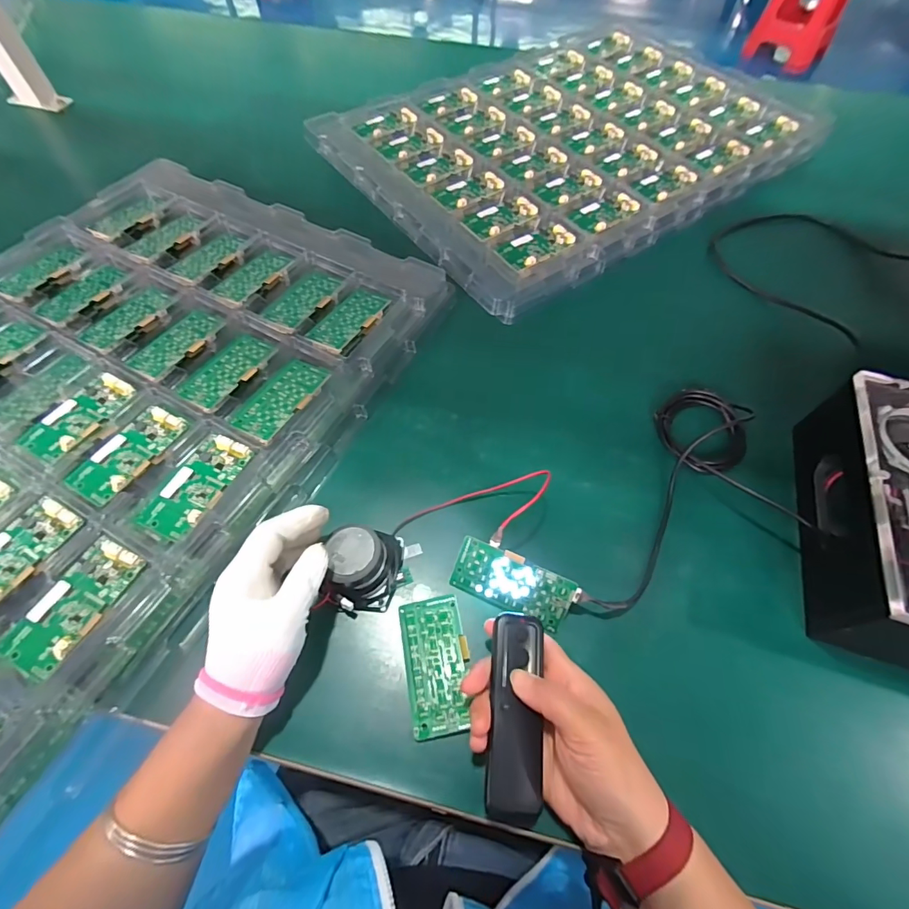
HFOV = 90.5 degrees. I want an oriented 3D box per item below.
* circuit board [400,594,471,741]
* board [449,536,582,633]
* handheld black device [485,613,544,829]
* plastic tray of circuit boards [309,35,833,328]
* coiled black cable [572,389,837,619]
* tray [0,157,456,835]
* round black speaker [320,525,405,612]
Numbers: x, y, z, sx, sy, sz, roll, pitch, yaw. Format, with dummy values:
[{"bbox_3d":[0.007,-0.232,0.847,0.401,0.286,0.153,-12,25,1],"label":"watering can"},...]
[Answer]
[{"bbox_3d":[-0.013,0.157,0.341,0.047,0.007,0.094,-8,61,-6],"label":"circuit board"},{"bbox_3d":[0.047,0.105,0.363,0.096,0.004,0.047,22,105,11],"label":"board"},{"bbox_3d":[0.041,0.169,0.298,0.034,0.012,0.120,5,63,1],"label":"handheld black device"},{"bbox_3d":[0.178,-0.489,0.687,0.670,0.040,0.467,-31,66,-18],"label":"plastic tray of circuit boards"},{"bbox_3d":[0.234,0.056,0.405,0.157,0.026,0.266,27,63,13],"label":"coiled black cable"},{"bbox_3d":[-0.366,-0.048,0.438,0.481,0.056,0.660,27,63,13],"label":"tray"},{"bbox_3d":[-0.073,0.090,0.363,0.057,0.037,0.061,1,60,-1],"label":"round black speaker"}]

